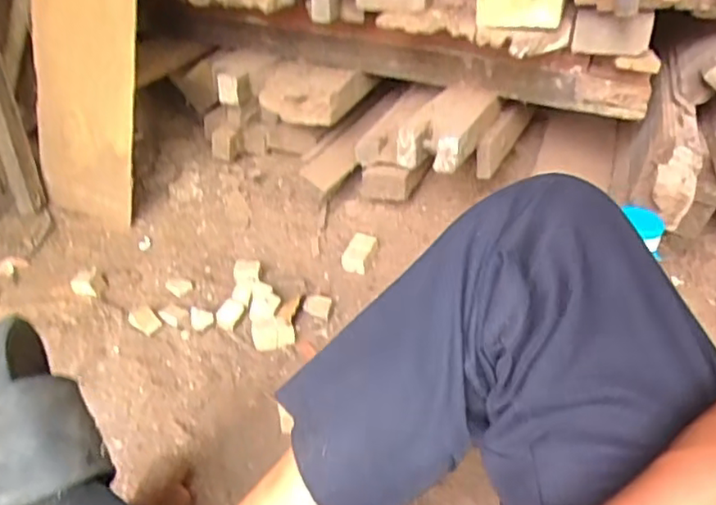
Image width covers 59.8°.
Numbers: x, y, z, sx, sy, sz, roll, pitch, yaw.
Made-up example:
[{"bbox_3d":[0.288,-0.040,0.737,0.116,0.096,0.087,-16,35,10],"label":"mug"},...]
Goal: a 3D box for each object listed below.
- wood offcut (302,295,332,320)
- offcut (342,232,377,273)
[{"bbox_3d":[-0.062,0.082,0.959,0.041,0.009,0.034,19,65,-6],"label":"wood offcut"},{"bbox_3d":[0.002,-0.001,1.059,0.044,0.019,0.071,26,68,-9],"label":"offcut"}]

